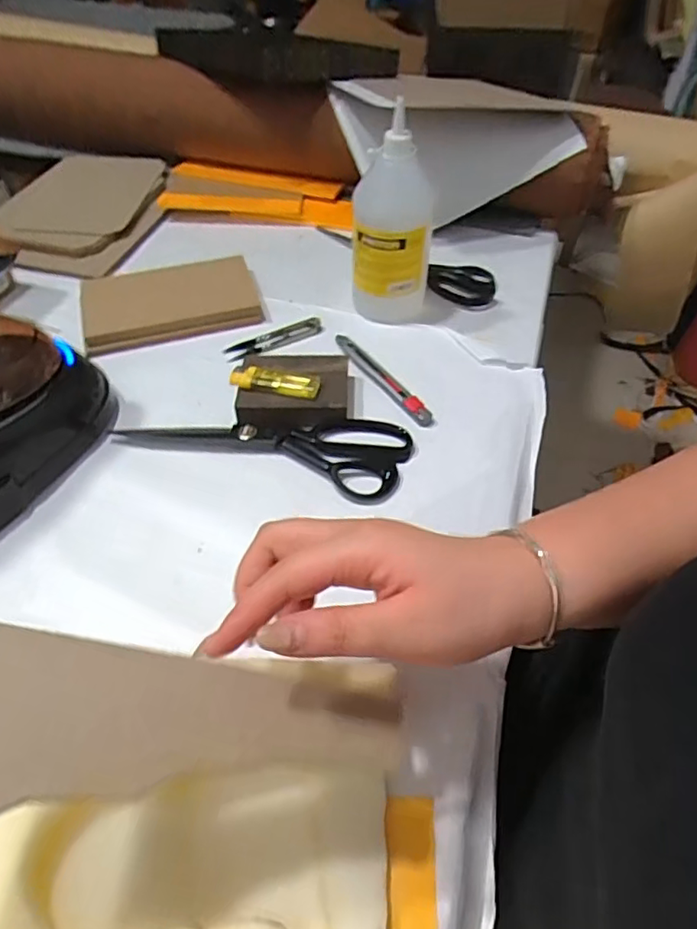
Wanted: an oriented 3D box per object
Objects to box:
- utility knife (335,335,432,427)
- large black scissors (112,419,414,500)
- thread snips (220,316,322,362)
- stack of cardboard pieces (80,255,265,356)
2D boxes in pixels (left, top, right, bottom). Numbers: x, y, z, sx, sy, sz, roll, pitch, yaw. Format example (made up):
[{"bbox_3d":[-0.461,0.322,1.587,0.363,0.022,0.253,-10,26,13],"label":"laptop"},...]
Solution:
[{"bbox_3d":[0.030,-0.085,0.567,0.016,0.004,0.142,-29,56,-23],"label":"utility knife"},{"bbox_3d":[-0.070,-0.025,0.514,0.238,0.015,0.079,13,51,10],"label":"large black scissors"},{"bbox_3d":[-0.074,-0.128,0.608,0.103,0.010,0.022,-21,53,-17],"label":"thread snips"},{"bbox_3d":[-0.189,-0.175,0.639,0.180,0.025,0.109,-13,51,-11],"label":"stack of cardboard pieces"}]

